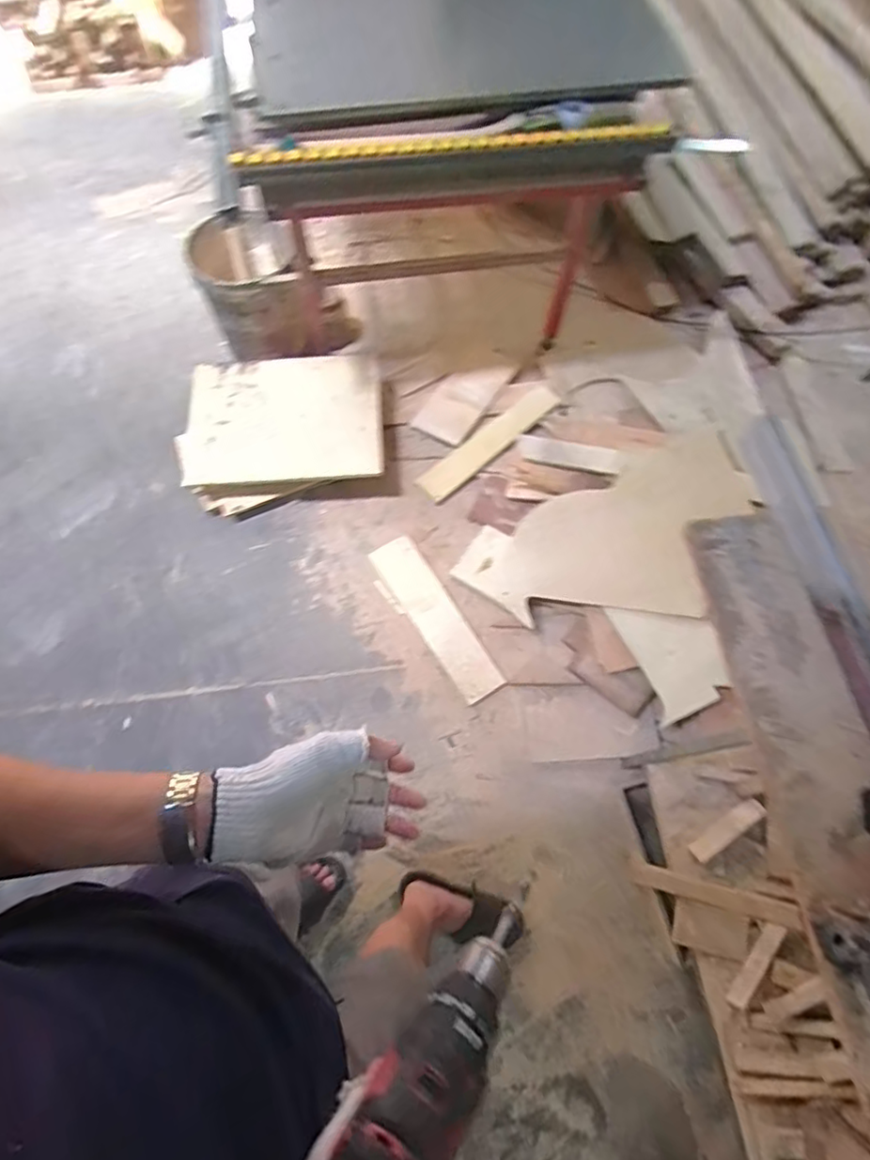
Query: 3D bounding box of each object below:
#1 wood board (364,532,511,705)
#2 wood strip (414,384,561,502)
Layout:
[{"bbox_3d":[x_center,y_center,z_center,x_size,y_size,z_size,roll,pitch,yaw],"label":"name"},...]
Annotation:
[{"bbox_3d":[0.002,0.096,1.507,0.118,0.013,0.469,-33,75,-5],"label":"wood board"},{"bbox_3d":[0.157,-0.388,1.662,0.459,0.025,0.092,-37,79,-2],"label":"wood strip"}]

